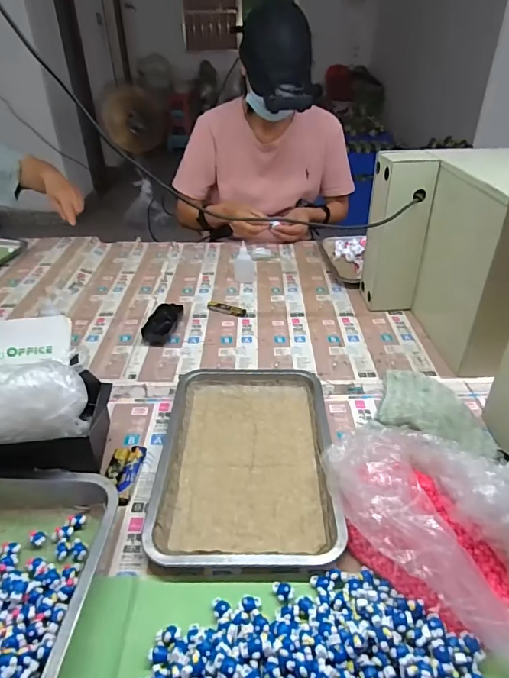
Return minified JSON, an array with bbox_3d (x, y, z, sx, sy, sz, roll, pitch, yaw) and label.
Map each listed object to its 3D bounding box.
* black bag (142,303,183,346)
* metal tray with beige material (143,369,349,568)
[{"bbox_3d":[-0.165,-0.030,0.786,0.052,0.032,0.096,4,34,9],"label":"black bag"},{"bbox_3d":[-0.009,0.134,0.557,0.202,0.028,0.308,-1,34,1],"label":"metal tray with beige material"}]

